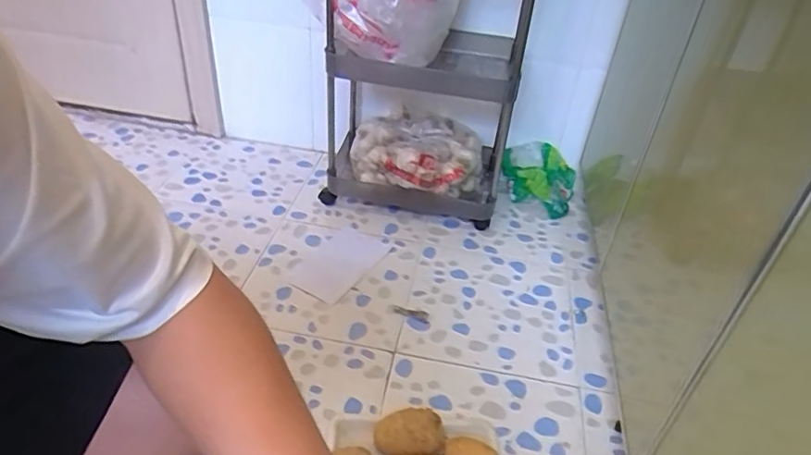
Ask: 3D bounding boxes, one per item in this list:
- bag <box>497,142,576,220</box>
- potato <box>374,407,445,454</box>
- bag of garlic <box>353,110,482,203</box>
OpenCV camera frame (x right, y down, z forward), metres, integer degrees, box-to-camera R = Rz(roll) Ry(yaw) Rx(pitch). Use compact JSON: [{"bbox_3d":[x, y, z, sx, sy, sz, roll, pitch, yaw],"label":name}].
[{"bbox_3d":[0.302,-0.114,1.284,0.175,0.141,0.116,25,41,23],"label":"bag"},{"bbox_3d":[0.005,0.292,0.757,0.090,0.059,0.066,-5,39,-15],"label":"potato"},{"bbox_3d":[0.026,-0.162,1.206,0.272,0.116,0.198,20,39,17],"label":"bag of garlic"}]

